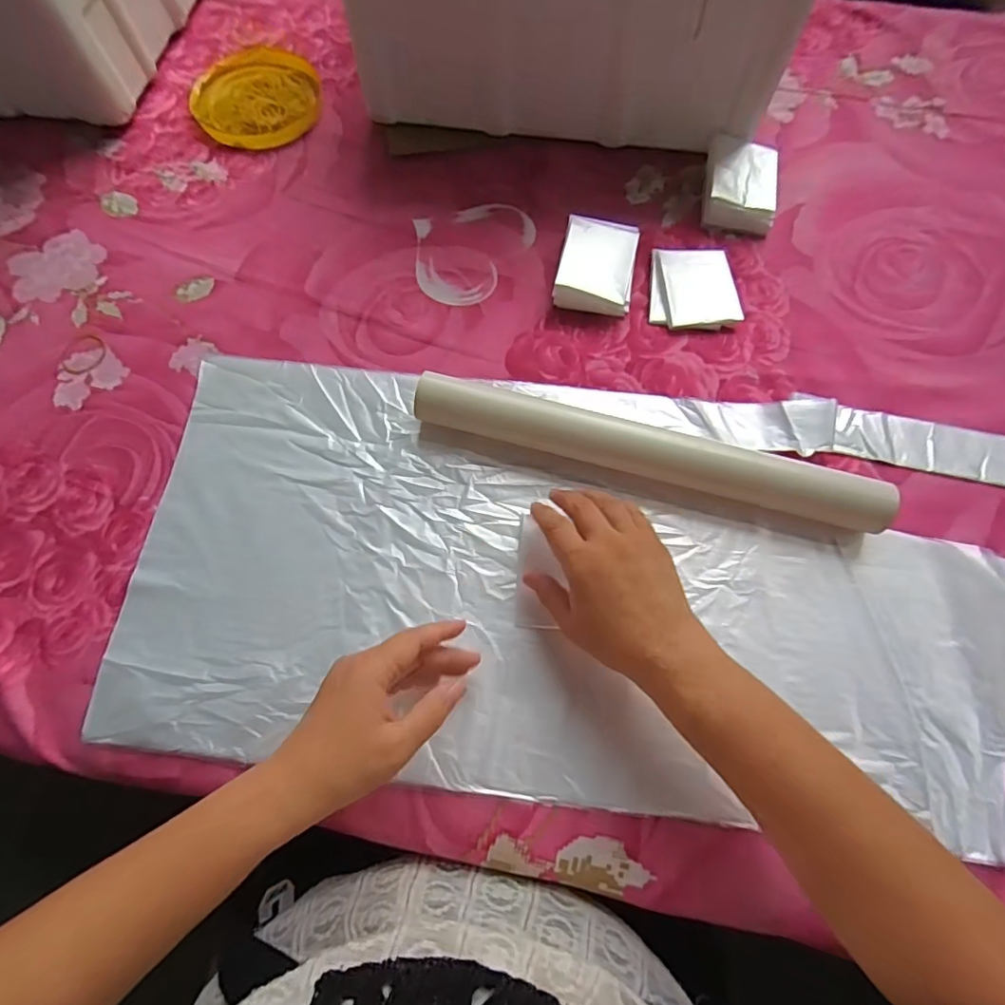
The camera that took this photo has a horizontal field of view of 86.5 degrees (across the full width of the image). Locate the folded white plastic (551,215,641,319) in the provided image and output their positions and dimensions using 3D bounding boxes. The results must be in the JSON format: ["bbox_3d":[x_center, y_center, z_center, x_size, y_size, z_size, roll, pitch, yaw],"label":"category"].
[{"bbox_3d":[0.086,-0.214,0.487,0.066,0.028,0.085,12,72,4],"label":"folded white plastic"}]

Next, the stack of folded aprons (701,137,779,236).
[{"bbox_3d":[0.230,-0.309,0.517,0.065,0.030,0.089,9,72,3],"label":"stack of folded aprons"}]

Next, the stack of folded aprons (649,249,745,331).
[{"bbox_3d":[0.174,-0.195,0.485,0.076,0.013,0.080,3,71,1],"label":"stack of folded aprons"}]

